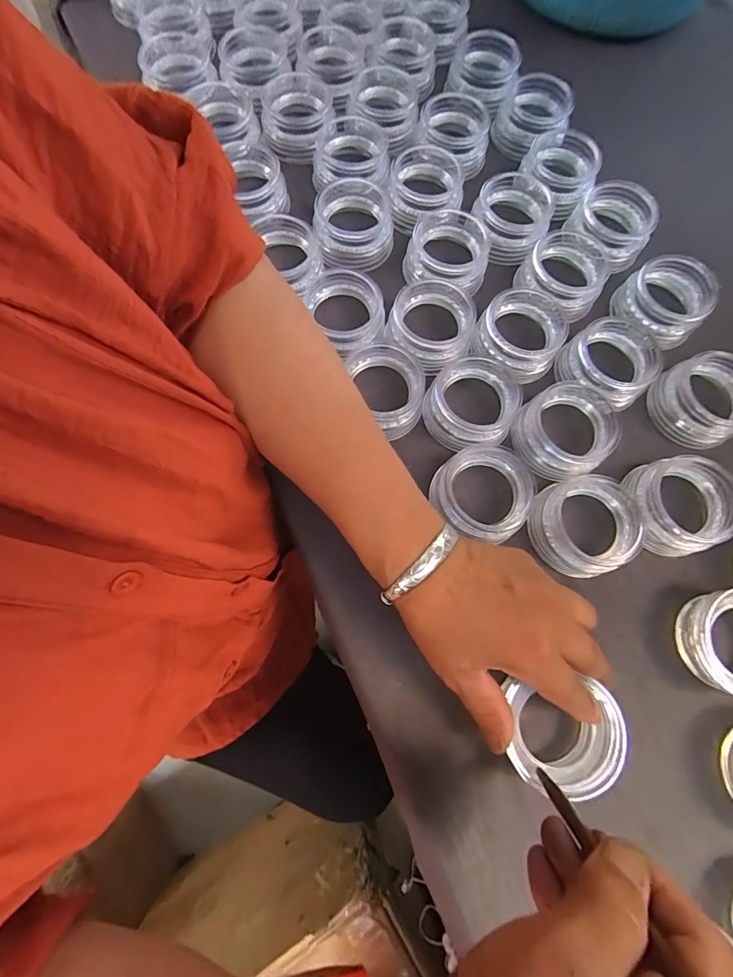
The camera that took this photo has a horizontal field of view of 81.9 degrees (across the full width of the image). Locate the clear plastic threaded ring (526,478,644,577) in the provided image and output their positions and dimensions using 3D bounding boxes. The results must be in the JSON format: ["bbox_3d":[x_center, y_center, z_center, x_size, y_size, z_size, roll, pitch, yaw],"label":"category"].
[{"bbox_3d":[0.149,0.025,0.287,0.070,0.030,0.064,1,75,-2],"label":"clear plastic threaded ring"}]

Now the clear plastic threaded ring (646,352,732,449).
[{"bbox_3d":[0.255,-0.070,0.315,0.064,0.030,0.062,-43,80,-12],"label":"clear plastic threaded ring"}]

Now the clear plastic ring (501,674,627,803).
[{"bbox_3d":[0.112,0.142,0.243,0.062,0.022,0.058,0,76,0],"label":"clear plastic ring"}]

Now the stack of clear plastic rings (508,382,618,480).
[{"bbox_3d":[0.144,-0.042,0.305,0.069,0.024,0.063,-28,77,-9],"label":"stack of clear plastic rings"}]

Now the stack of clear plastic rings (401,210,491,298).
[{"bbox_3d":[0.067,-0.191,0.344,0.064,0.033,0.064,27,75,5],"label":"stack of clear plastic rings"}]

